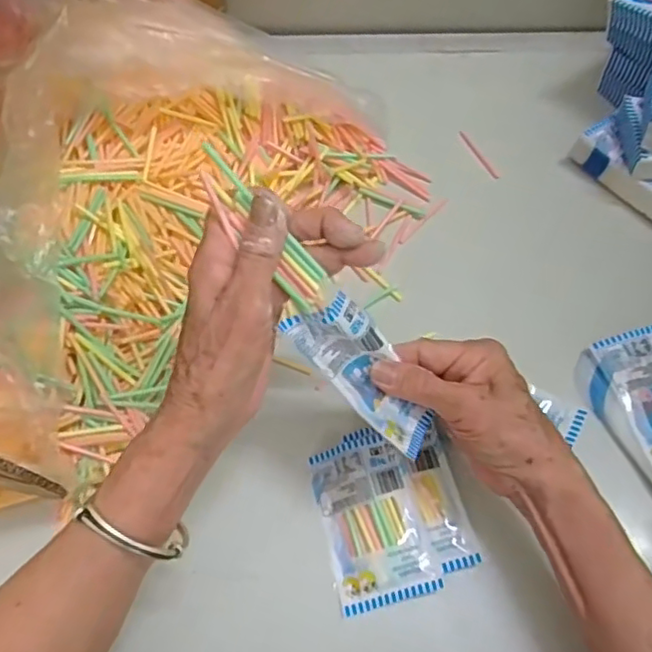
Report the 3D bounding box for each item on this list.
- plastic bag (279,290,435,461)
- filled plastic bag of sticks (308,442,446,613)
[{"bbox_3d":[0.025,0.026,0.345,0.046,0.033,0.100,-41,100,-17],"label":"plastic bag"},{"bbox_3d":[0.031,0.128,0.401,0.062,0.016,0.102,-13,63,-2],"label":"filled plastic bag of sticks"}]

